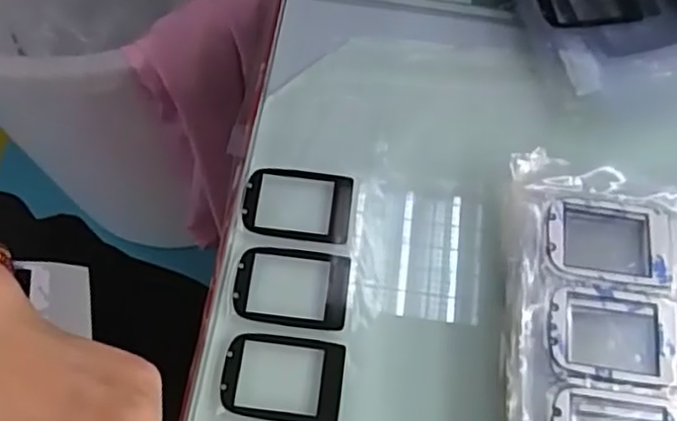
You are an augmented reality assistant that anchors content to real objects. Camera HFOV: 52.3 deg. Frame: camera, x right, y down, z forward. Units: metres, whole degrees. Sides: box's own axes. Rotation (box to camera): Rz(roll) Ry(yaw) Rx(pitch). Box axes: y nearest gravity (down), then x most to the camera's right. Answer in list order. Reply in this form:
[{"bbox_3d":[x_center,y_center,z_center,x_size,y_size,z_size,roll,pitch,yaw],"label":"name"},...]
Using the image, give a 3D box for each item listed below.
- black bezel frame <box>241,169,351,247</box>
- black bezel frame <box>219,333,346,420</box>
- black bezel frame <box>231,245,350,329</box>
[{"bbox_3d":[-0.020,-0.002,0.330,0.051,0.004,0.036,6,65,0],"label":"black bezel frame"},{"bbox_3d":[-0.024,0.071,0.294,0.051,0.004,0.036,7,65,0],"label":"black bezel frame"},{"bbox_3d":[-0.021,0.034,0.312,0.051,0.004,0.036,7,65,0],"label":"black bezel frame"}]

